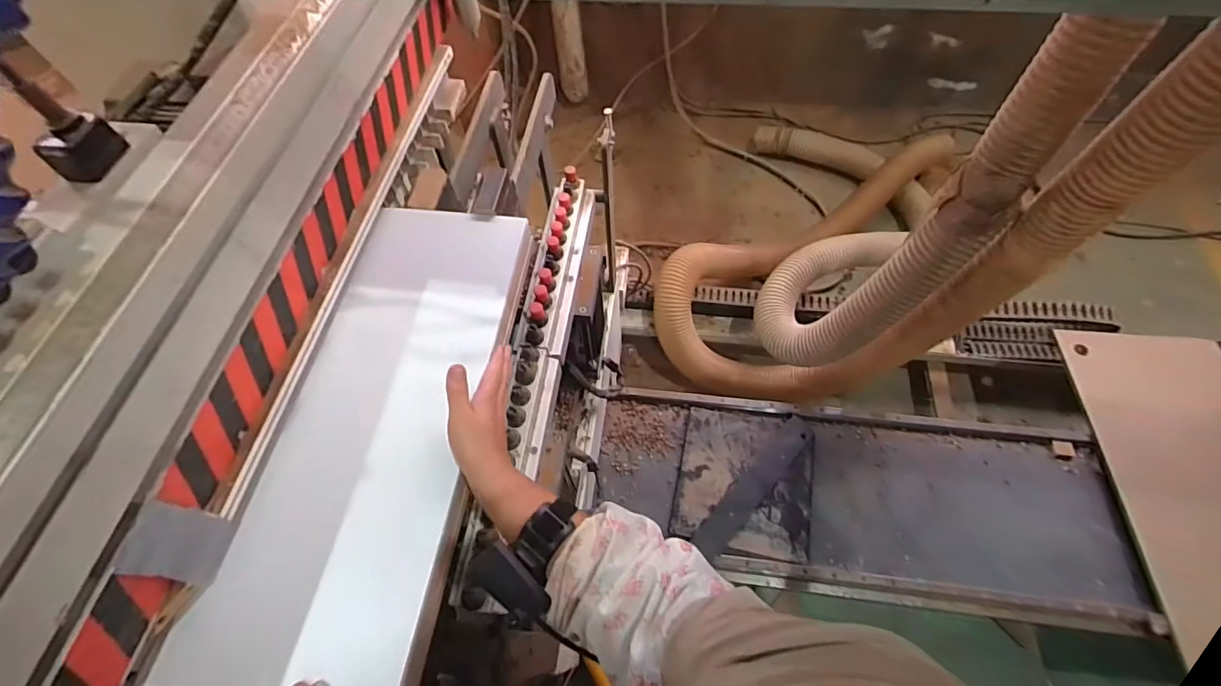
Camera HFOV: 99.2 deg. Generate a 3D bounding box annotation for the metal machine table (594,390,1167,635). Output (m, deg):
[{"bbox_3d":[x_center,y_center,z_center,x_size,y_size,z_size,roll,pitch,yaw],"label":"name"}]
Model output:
[{"bbox_3d":[0.542,0.341,1.175,1.130,0.062,0.403,6,61,6],"label":"metal machine table"}]

